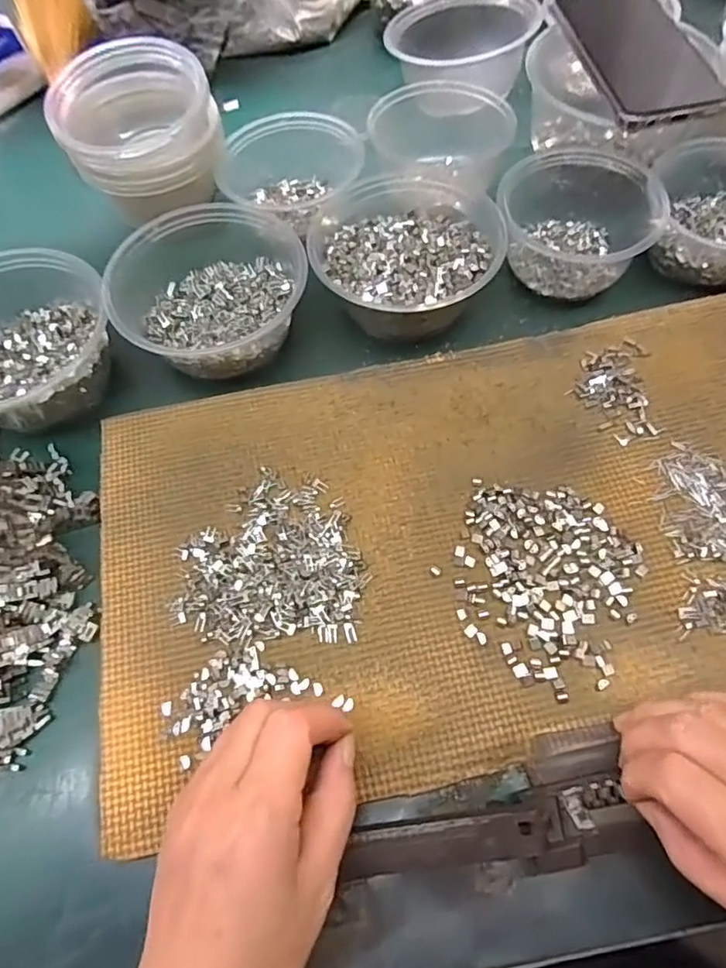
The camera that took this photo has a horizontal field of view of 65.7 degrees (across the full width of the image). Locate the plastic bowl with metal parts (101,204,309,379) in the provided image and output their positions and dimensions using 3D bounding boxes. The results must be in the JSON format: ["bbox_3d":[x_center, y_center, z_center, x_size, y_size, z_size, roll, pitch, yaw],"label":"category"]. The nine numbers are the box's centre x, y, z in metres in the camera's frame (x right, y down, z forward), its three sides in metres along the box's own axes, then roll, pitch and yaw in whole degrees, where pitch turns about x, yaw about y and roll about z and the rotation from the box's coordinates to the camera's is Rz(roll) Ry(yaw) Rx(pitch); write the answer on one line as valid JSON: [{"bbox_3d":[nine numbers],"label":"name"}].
[{"bbox_3d":[-0.106,-0.138,0.406,0.131,0.055,0.124,-1,65,3],"label":"plastic bowl with metal parts"}]

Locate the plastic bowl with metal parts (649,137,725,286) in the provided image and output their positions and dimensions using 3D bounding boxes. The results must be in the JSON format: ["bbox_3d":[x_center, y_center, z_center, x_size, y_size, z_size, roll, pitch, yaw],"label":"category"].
[{"bbox_3d":[0.271,-0.207,0.421,0.102,0.046,0.111,-1,65,3],"label":"plastic bowl with metal parts"}]

